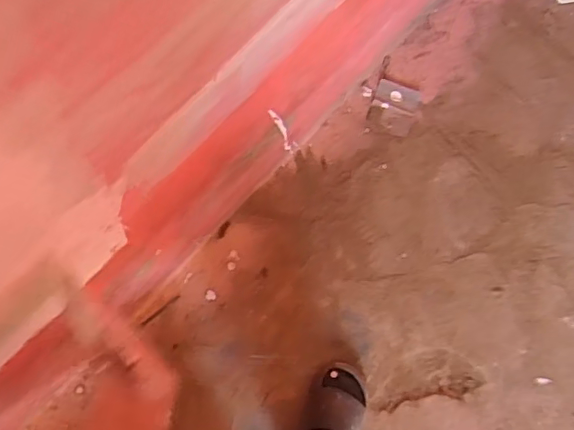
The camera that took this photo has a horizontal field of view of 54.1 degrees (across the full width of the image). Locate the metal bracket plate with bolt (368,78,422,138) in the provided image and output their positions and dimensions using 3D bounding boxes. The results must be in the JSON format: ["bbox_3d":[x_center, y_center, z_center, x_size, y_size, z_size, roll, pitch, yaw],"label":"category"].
[{"bbox_3d":[0.237,-0.236,1.235,0.099,0.009,0.117,18,75,10],"label":"metal bracket plate with bolt"}]

